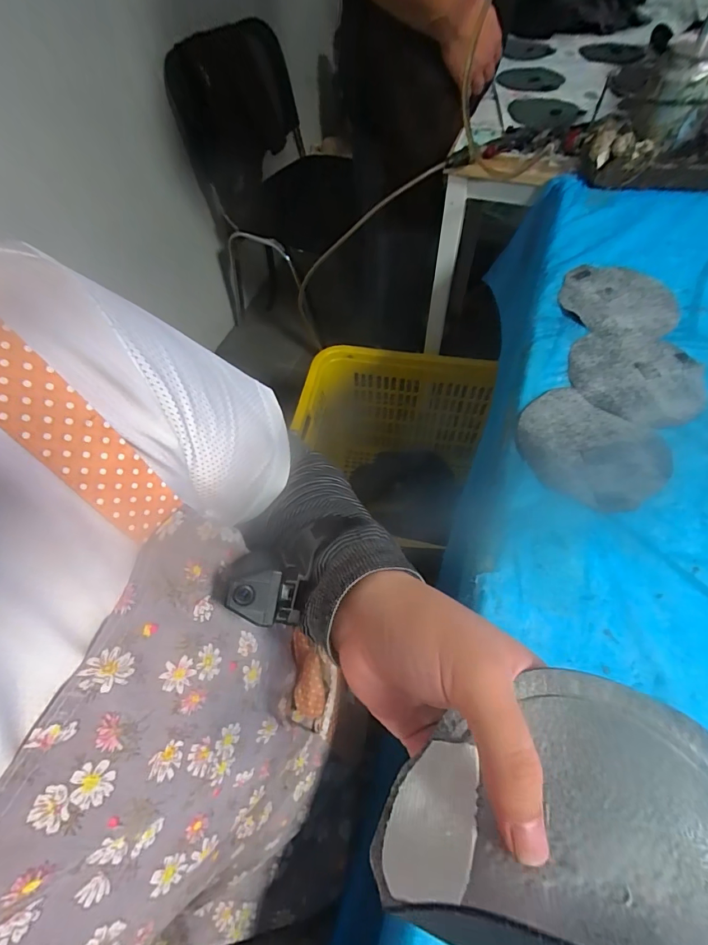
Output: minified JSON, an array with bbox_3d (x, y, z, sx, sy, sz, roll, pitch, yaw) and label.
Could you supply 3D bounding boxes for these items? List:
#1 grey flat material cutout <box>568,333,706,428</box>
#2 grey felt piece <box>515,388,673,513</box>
[{"bbox_3d":[0.334,-0.114,0.492,0.145,0.004,0.142,-1,58,2],"label":"grey flat material cutout"},{"bbox_3d":[0.248,-0.025,0.439,0.146,0.006,0.128,36,67,22],"label":"grey felt piece"}]

